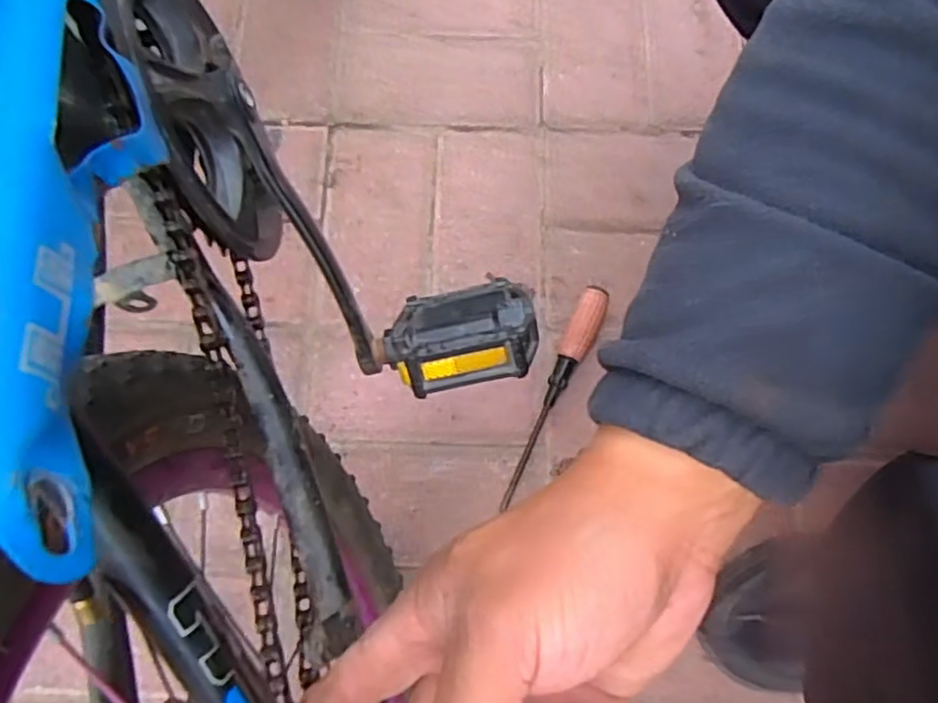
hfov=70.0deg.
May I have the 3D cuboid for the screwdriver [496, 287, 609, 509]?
[{"bbox_3d":[0.073,0.038,0.563,0.024,0.024,0.197,23,76,5],"label":"screwdriver"}]

